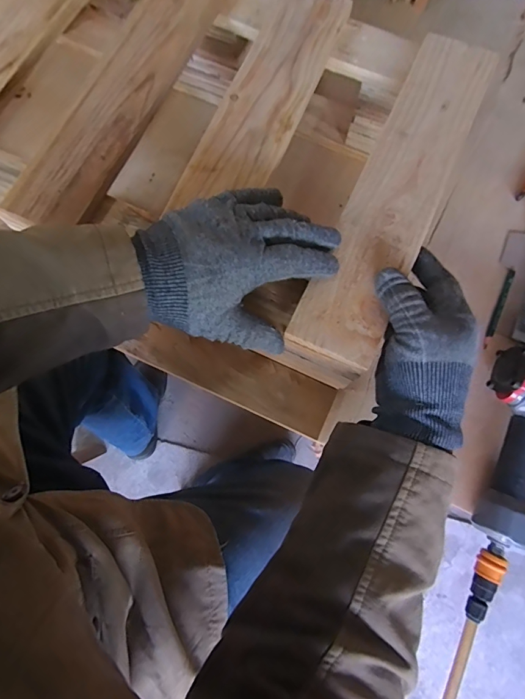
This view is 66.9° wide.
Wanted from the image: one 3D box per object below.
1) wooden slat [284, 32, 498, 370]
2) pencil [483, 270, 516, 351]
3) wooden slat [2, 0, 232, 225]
[{"bbox_3d":[0.128,-0.147,0.368,0.077,0.017,0.344,25,79,6],"label":"wooden slat"},{"bbox_3d":[0.281,-0.049,0.471,0.009,0.005,0.102,25,78,6],"label":"pencil"},{"bbox_3d":[-0.129,-0.265,0.394,0.072,0.015,0.340,25,78,6],"label":"wooden slat"}]

